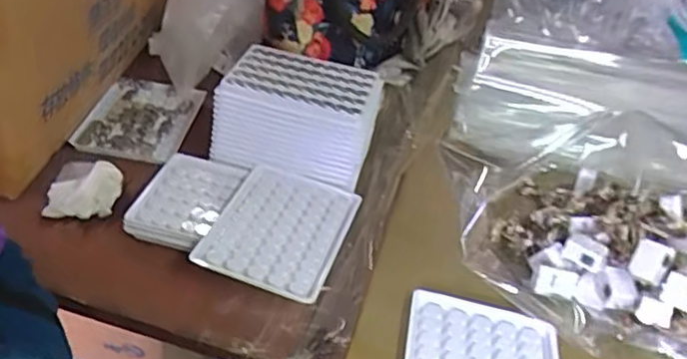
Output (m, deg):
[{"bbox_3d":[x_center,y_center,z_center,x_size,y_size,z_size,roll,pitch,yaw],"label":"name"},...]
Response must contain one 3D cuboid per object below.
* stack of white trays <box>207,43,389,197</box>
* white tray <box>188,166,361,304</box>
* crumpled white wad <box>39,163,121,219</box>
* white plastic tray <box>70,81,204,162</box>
[{"bbox_3d":[-0.039,-0.059,0.567,0.132,0.059,0.097,14,38,5],"label":"stack of white trays"},{"bbox_3d":[-0.050,0.037,0.490,0.097,0.017,0.117,12,33,10],"label":"white tray"},{"bbox_3d":[-0.204,0.003,0.512,0.054,0.025,0.058,3,37,-10],"label":"crumpled white wad"},{"bbox_3d":[-0.189,-0.057,0.613,0.089,0.016,0.121,9,35,3],"label":"white plastic tray"}]

